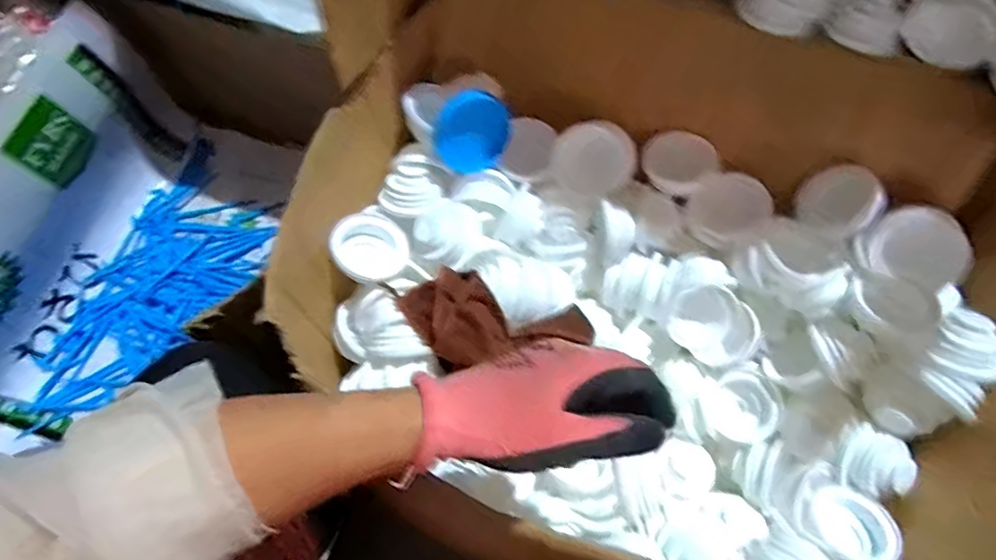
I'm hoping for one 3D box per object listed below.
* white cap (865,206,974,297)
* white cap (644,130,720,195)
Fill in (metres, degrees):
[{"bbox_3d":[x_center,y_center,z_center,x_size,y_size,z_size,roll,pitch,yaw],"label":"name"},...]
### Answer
[{"bbox_3d":[0.405,-0.032,0.527,0.077,0.011,0.070,-4,84,38],"label":"white cap"},{"bbox_3d":[0.191,-0.124,0.583,0.071,0.021,0.065,39,99,17],"label":"white cap"}]

